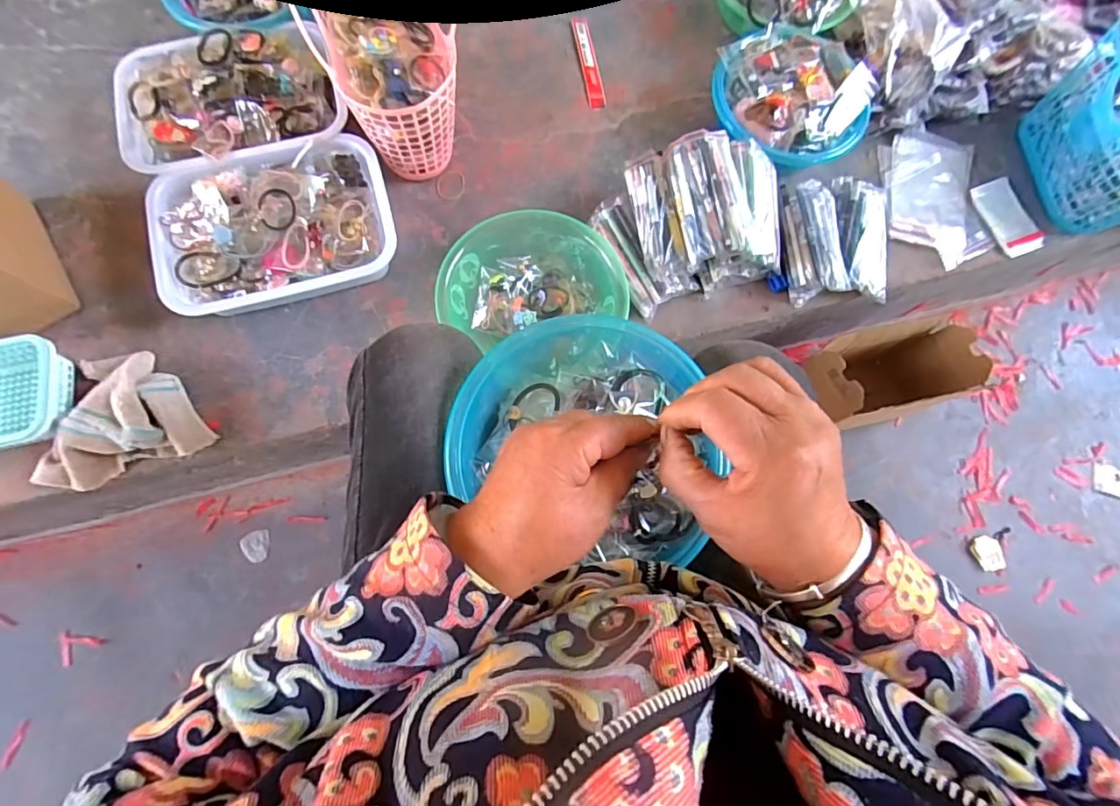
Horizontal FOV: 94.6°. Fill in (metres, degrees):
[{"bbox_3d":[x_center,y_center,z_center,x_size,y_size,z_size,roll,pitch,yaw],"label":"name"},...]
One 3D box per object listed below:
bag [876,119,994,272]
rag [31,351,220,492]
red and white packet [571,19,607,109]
[{"bbox_3d":[0.588,-0.323,0.807,0.161,0.024,0.231,-1,76,-1],"label":"bag"},{"bbox_3d":[-0.549,0.008,0.631,0.189,0.061,0.162,-20,77,-5],"label":"rag"},{"bbox_3d":[0.047,-0.549,0.830,0.028,0.004,0.174,-10,76,-3],"label":"red and white packet"}]

